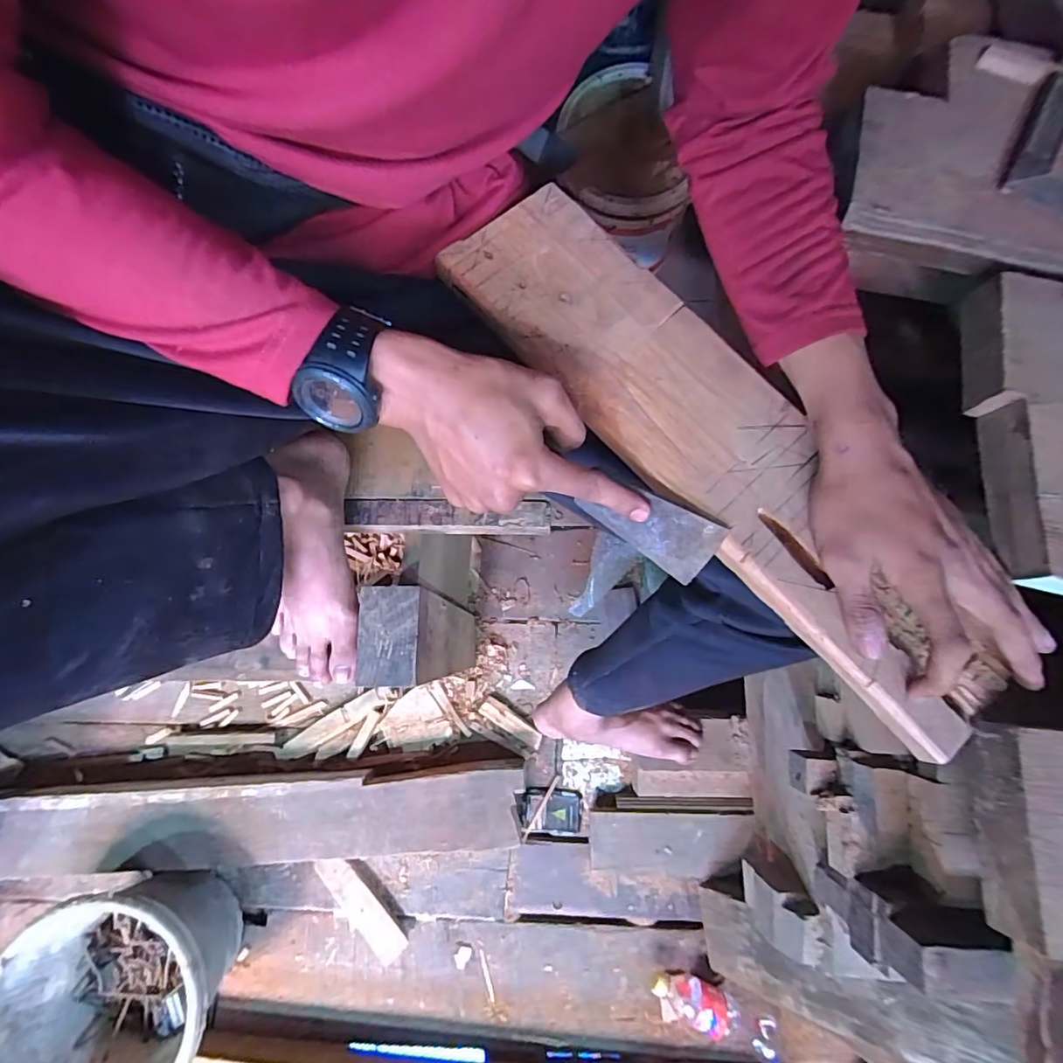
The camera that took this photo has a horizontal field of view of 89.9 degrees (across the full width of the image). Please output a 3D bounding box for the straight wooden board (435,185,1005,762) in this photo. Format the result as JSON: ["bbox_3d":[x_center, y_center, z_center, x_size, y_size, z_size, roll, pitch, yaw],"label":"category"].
[{"bbox_3d":[0.119,-0.065,0.370,0.133,0.015,0.456,-35,79,-9],"label":"straight wooden board"}]

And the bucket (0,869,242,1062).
[{"bbox_3d":[-0.571,0.646,0.770,0.259,0.192,0.268,0,77,-1],"label":"bucket"}]

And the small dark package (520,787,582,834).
[{"bbox_3d":[0.033,0.476,0.906,0.103,0.013,0.066,2,77,-1],"label":"small dark package"}]

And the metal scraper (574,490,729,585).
[{"bbox_3d":[0.079,-0.005,0.351,0.089,0.008,0.044,31,107,-5],"label":"metal scraper"}]

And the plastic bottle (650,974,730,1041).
[{"bbox_3d":[0.239,0.716,0.808,0.106,0.078,0.062,6,77,0],"label":"plastic bottle"}]

